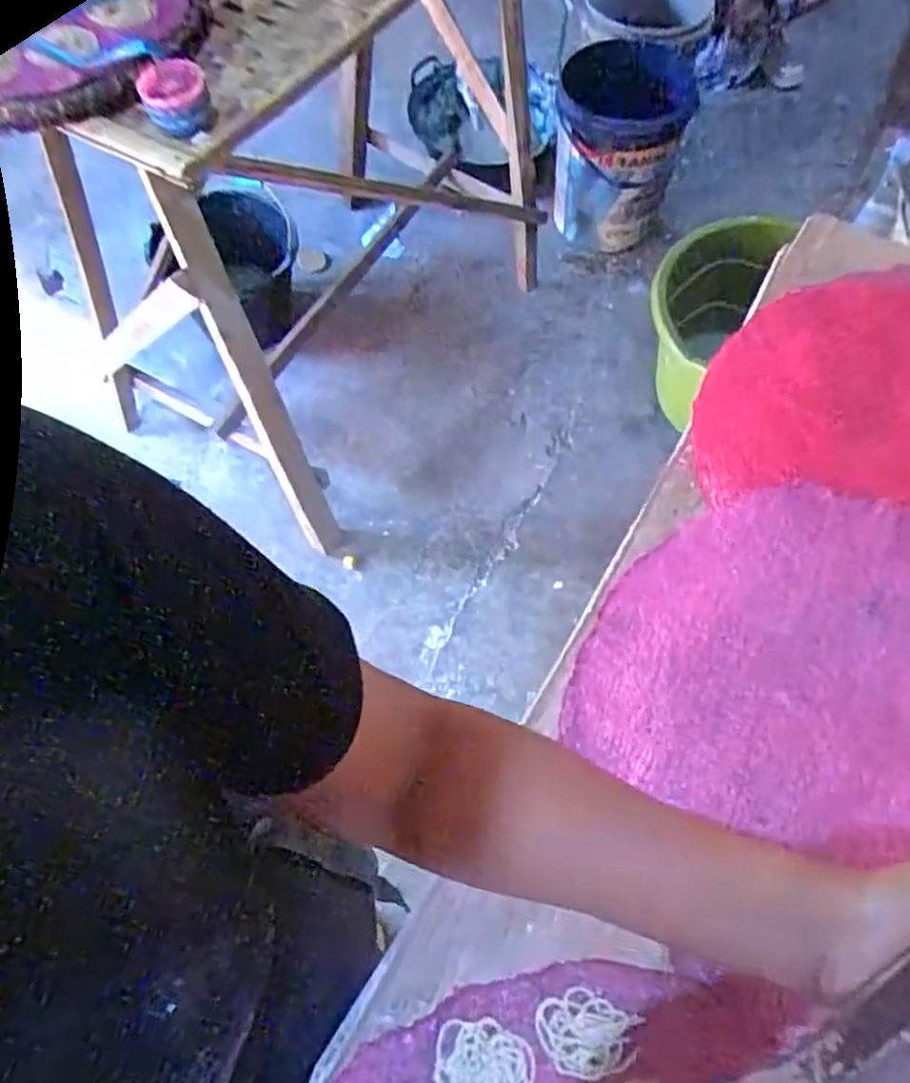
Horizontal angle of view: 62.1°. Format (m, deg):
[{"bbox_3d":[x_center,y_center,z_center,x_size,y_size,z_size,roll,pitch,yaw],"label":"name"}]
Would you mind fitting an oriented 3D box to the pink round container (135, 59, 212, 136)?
[{"bbox_3d":[-0.286,-0.456,0.773,0.068,0.034,0.072,-23,65,-8],"label":"pink round container"}]

